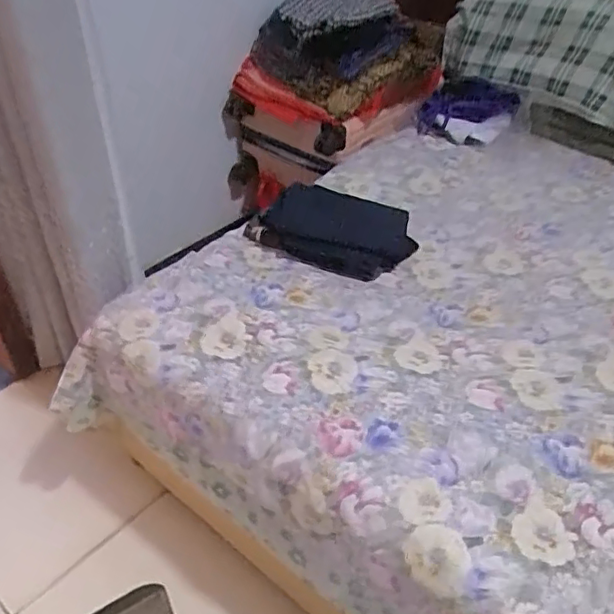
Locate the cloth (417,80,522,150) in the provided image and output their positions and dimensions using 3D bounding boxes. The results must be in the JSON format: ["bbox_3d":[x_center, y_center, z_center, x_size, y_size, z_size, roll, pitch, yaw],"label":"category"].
[{"bbox_3d":[0.458,-0.552,1.672,0.264,0.204,0.179,11,43,13],"label":"cloth"}]

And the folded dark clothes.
[{"bbox_3d":[0.068,-0.172,1.320,0.348,0.111,0.185,16,44,18],"label":"folded dark clothes"}]

